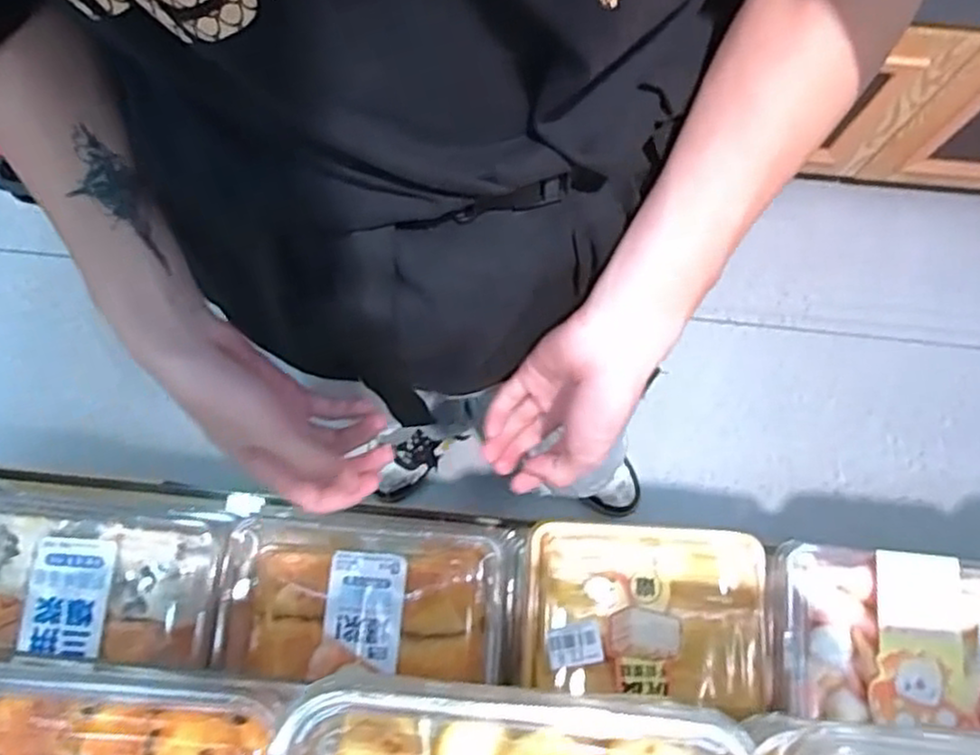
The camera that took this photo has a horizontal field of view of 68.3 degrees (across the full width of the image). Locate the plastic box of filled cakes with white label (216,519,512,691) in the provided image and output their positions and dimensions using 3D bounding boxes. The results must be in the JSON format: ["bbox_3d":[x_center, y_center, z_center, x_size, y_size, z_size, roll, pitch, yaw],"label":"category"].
[{"bbox_3d":[-0.096,0.175,0.562,0.214,0.058,0.129,3,77,1],"label":"plastic box of filled cakes with white label"}]

